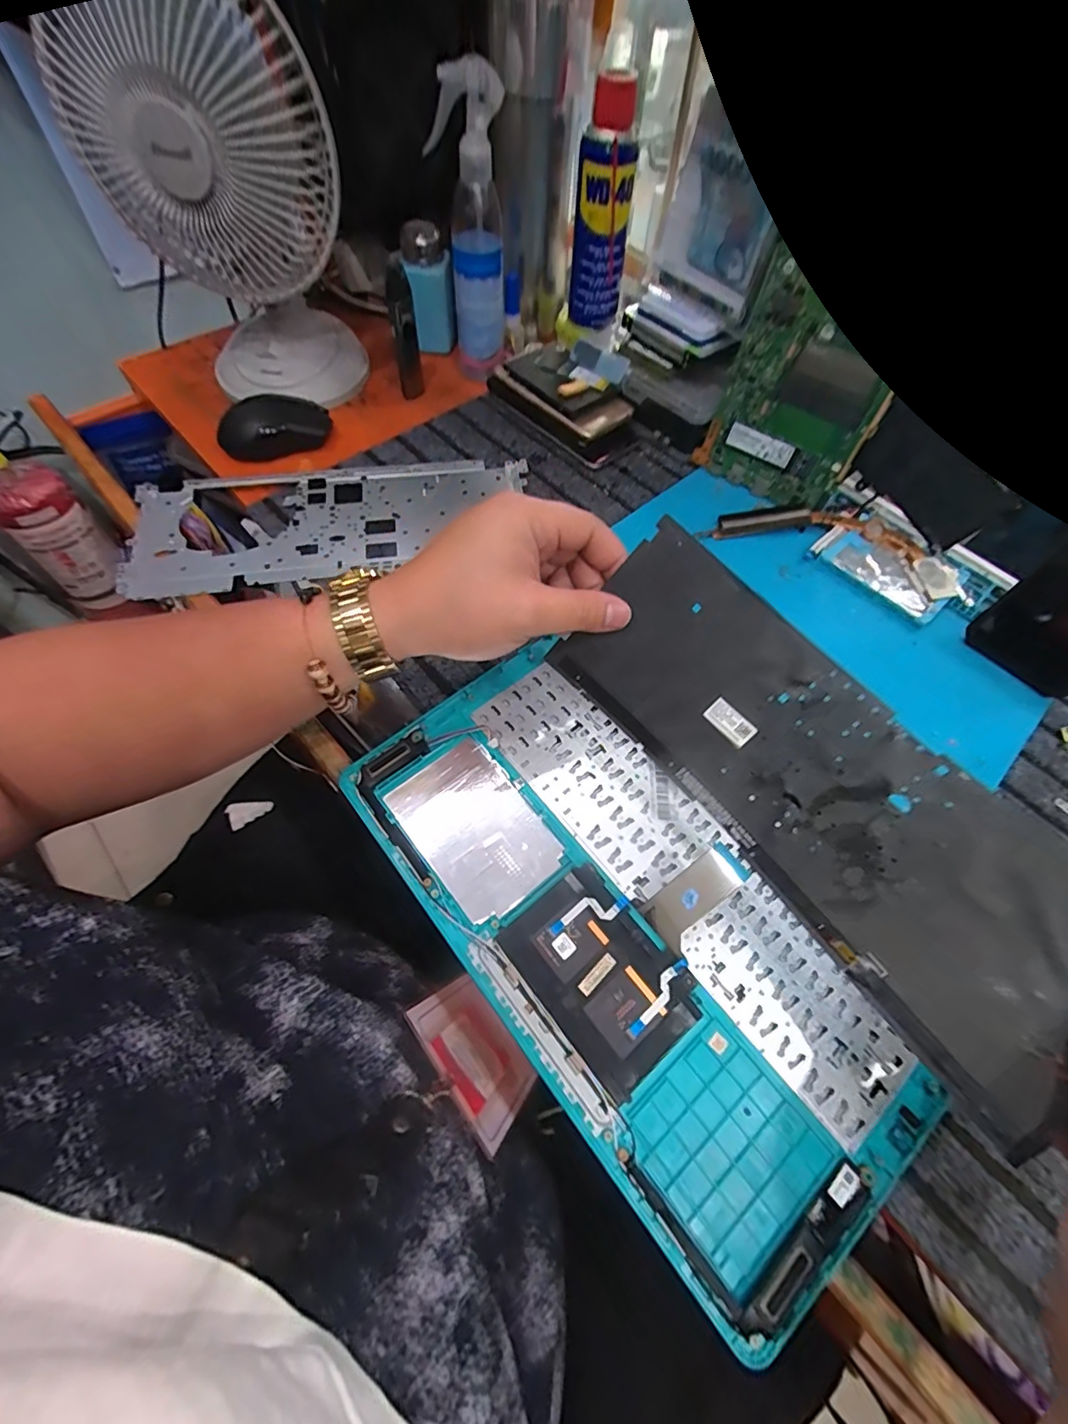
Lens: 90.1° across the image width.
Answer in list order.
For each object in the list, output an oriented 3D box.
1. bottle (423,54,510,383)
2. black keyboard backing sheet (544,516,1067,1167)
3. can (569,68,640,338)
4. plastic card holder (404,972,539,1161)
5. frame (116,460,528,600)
[{"bbox_3d":[-0.058,-0.433,0.495,0.061,0.211,0.044,-5,62,-5],"label":"bottle"},{"bbox_3d":[0.143,0.040,0.273,0.111,0.040,0.305,-47,68,14],"label":"black keyboard backing sheet"},{"bbox_3d":[0.063,-0.453,0.492,0.048,0.169,0.043,-1,62,-3],"label":"can"},{"bbox_3d":[-0.040,0.235,0.371,0.004,0.114,0.091,-42,71,1],"label":"plastic card holder"},{"bbox_3d":[-0.174,-0.164,0.463,0.338,0.010,0.123,-7,62,-6],"label":"frame"}]

